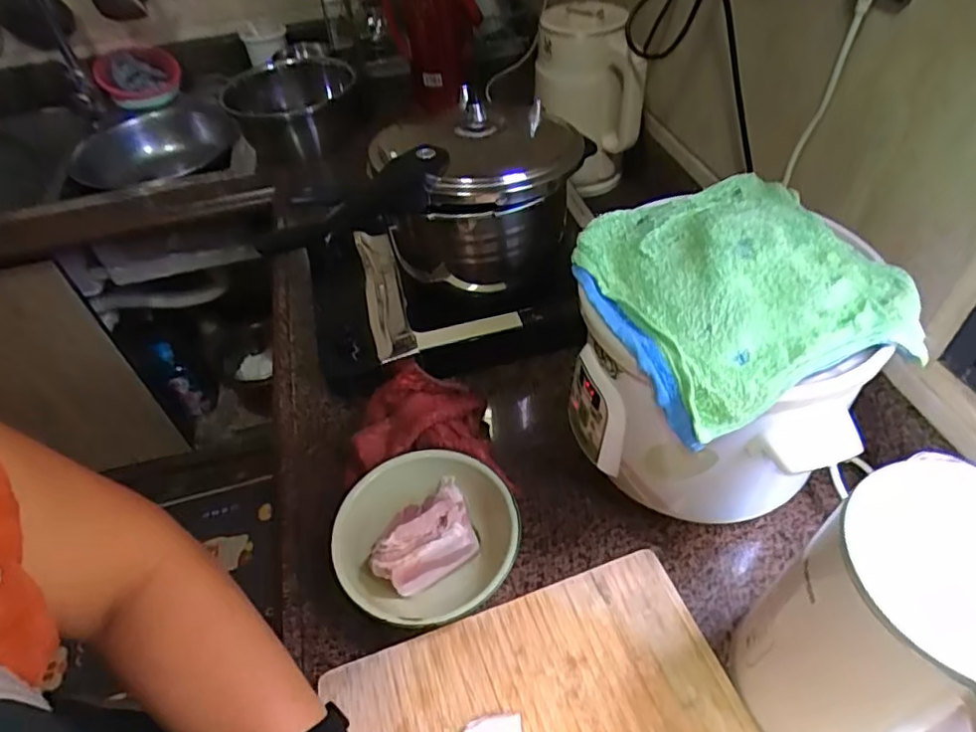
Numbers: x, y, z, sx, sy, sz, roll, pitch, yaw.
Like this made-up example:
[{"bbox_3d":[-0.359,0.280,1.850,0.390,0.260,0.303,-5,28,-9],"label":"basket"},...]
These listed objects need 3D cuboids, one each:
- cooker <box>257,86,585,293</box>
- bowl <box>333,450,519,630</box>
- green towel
[{"bbox_3d":[-0.070,-0.179,0.693,0.319,0.167,0.176,-11,47,-5],"label":"cooker"},{"bbox_3d":[-0.053,0.163,0.559,0.162,0.070,0.153,-3,47,3],"label":"bowl"},{"bbox_3d":[0.193,-0.072,0.478,0.214,0.063,0.220,-18,48,-11],"label":"green towel"}]

